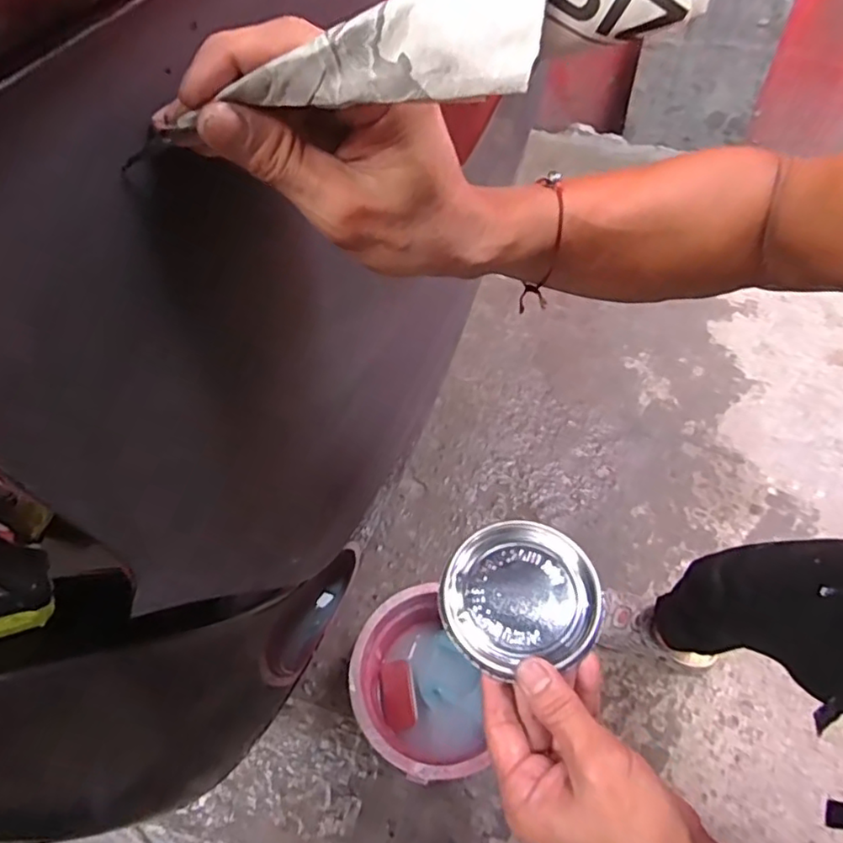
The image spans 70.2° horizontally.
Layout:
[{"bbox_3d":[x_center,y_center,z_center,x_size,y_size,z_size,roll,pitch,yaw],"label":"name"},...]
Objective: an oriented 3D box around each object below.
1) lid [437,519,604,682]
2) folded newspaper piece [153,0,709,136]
[{"bbox_3d":[0.058,0.102,0.357,0.092,0.009,0.084,0,59,-1],"label":"lid"},{"bbox_3d":[0.008,-0.116,0.177,0.144,0.029,0.027,-6,57,18],"label":"folded newspaper piece"}]

